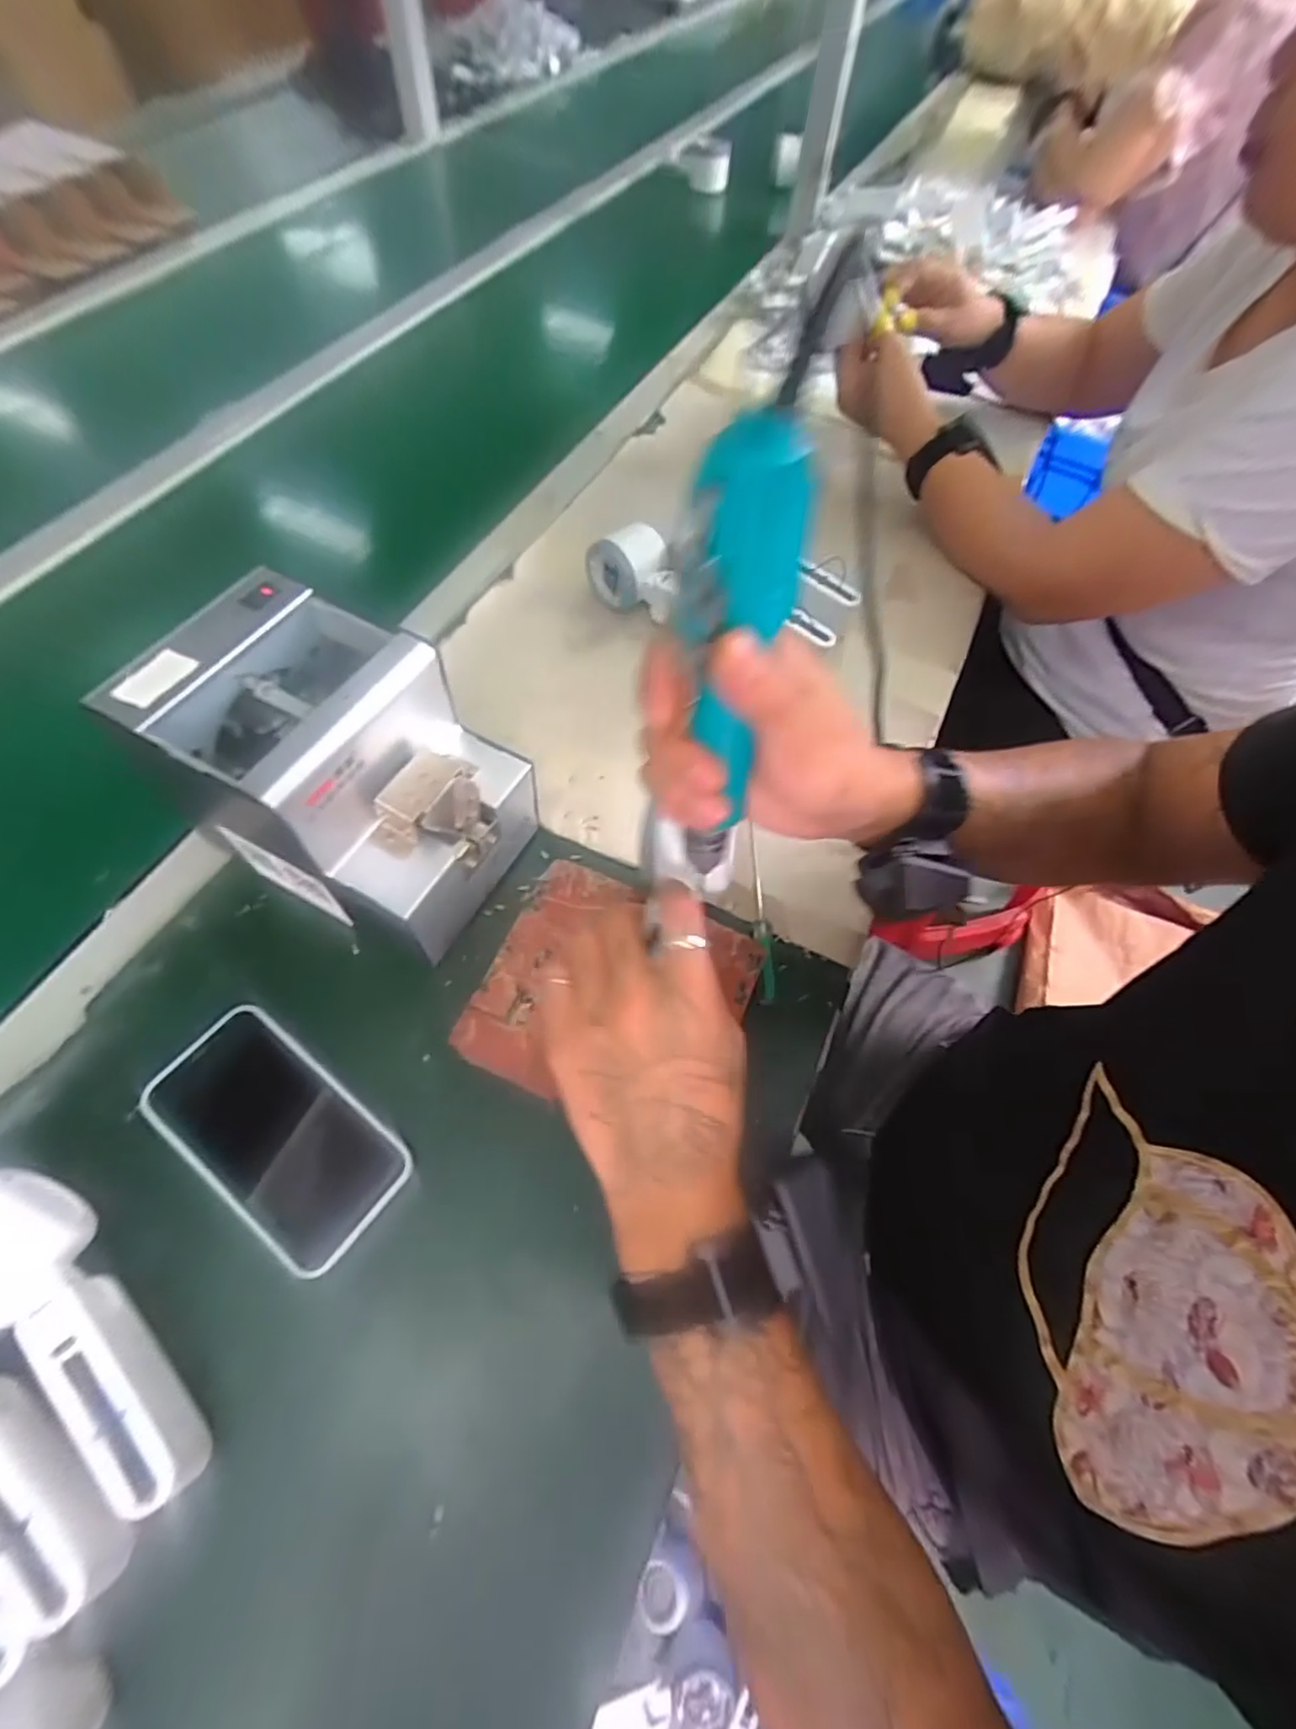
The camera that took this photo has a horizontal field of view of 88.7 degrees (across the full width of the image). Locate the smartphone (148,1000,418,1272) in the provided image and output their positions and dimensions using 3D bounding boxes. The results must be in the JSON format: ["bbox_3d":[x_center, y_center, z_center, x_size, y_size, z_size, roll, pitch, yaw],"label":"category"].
[{"bbox_3d":[-0.205,0.148,0.366,0.143,0.015,0.077,34,64,14],"label":"smartphone"}]

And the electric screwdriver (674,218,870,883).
[{"bbox_3d":[0.031,-0.079,0.256,0.040,0.227,0.040,9,42,2],"label":"electric screwdriver"}]

